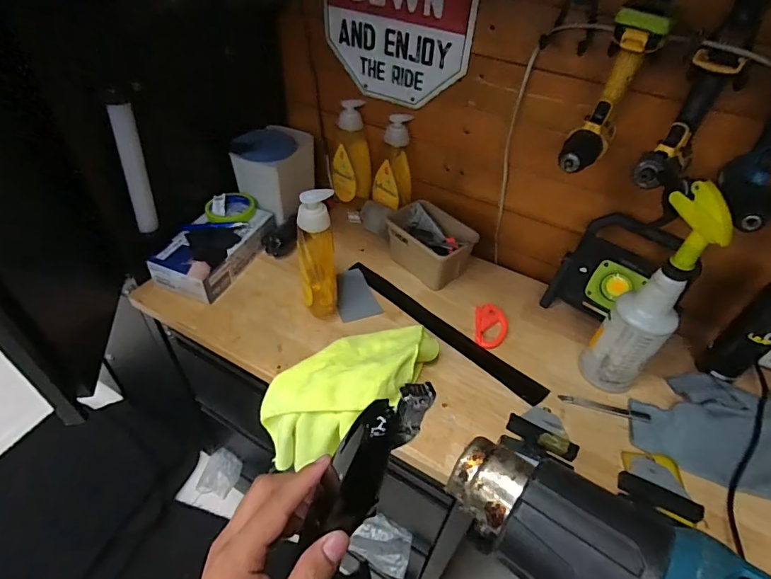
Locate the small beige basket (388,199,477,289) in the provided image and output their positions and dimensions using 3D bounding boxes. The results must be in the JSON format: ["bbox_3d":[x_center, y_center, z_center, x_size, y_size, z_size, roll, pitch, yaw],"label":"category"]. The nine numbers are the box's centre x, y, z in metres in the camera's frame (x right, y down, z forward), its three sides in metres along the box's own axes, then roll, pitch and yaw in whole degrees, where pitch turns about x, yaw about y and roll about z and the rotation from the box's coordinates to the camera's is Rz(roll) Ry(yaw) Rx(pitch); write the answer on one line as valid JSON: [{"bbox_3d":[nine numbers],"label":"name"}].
[{"bbox_3d":[0.083,-0.087,0.874,0.103,0.103,0.161,-32,55,-31],"label":"small beige basket"}]

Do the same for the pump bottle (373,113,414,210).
[{"bbox_3d":[0.018,-0.261,0.908,0.082,0.175,0.070,4,45,-1],"label":"pump bottle"}]

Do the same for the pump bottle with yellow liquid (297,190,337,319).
[{"bbox_3d":[-0.112,-0.047,0.728,0.059,0.227,0.070,-1,45,-5],"label":"pump bottle with yellow liquid"}]

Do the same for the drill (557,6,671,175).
[{"bbox_3d":[0.292,-0.251,0.570,0.066,0.173,0.156,22,47,17],"label":"drill"}]

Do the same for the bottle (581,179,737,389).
[{"bbox_3d":[0.370,0.024,0.616,0.071,0.330,0.087,-33,55,-31],"label":"bottle"}]

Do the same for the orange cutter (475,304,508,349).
[{"bbox_3d":[0.191,0.062,0.790,0.056,0.012,0.094,7,45,3],"label":"orange cutter"}]

